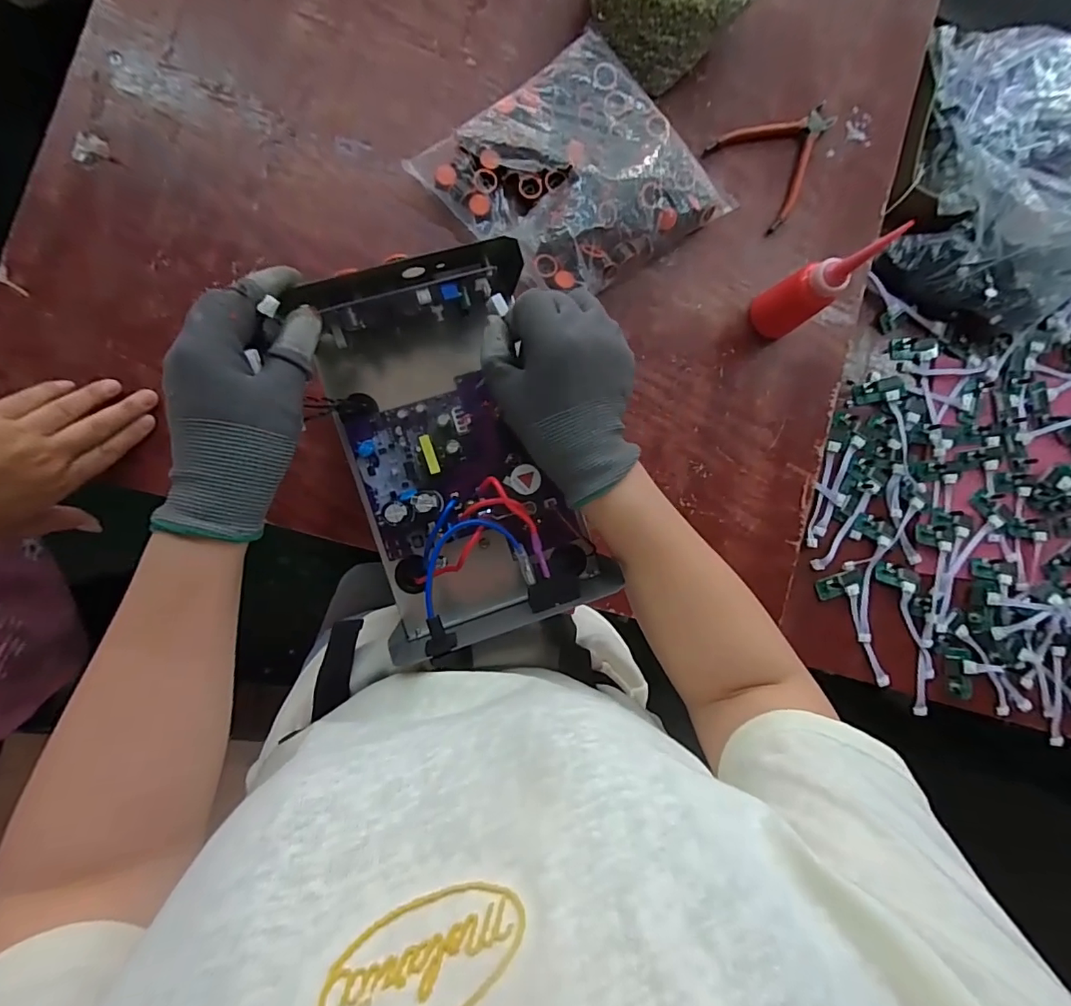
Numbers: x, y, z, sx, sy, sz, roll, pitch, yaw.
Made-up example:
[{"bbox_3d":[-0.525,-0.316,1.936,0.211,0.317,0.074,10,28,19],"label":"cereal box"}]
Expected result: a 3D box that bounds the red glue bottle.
[{"bbox_3d":[0.254,-0.195,0.462,0.048,0.152,0.044,0,89,-7],"label":"red glue bottle"}]

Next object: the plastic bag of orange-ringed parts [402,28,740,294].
[{"bbox_3d":[0.040,-0.309,0.479,0.221,0.067,0.215,-41,94,-6],"label":"plastic bag of orange-ringed parts"}]

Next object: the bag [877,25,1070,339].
[{"bbox_3d":[0.617,-0.377,0.594,0.317,0.126,0.321,9,89,-6],"label":"bag"}]

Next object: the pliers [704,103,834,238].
[{"bbox_3d":[0.261,-0.370,0.535,0.137,0.011,0.109,-43,95,-6],"label":"pliers"}]

